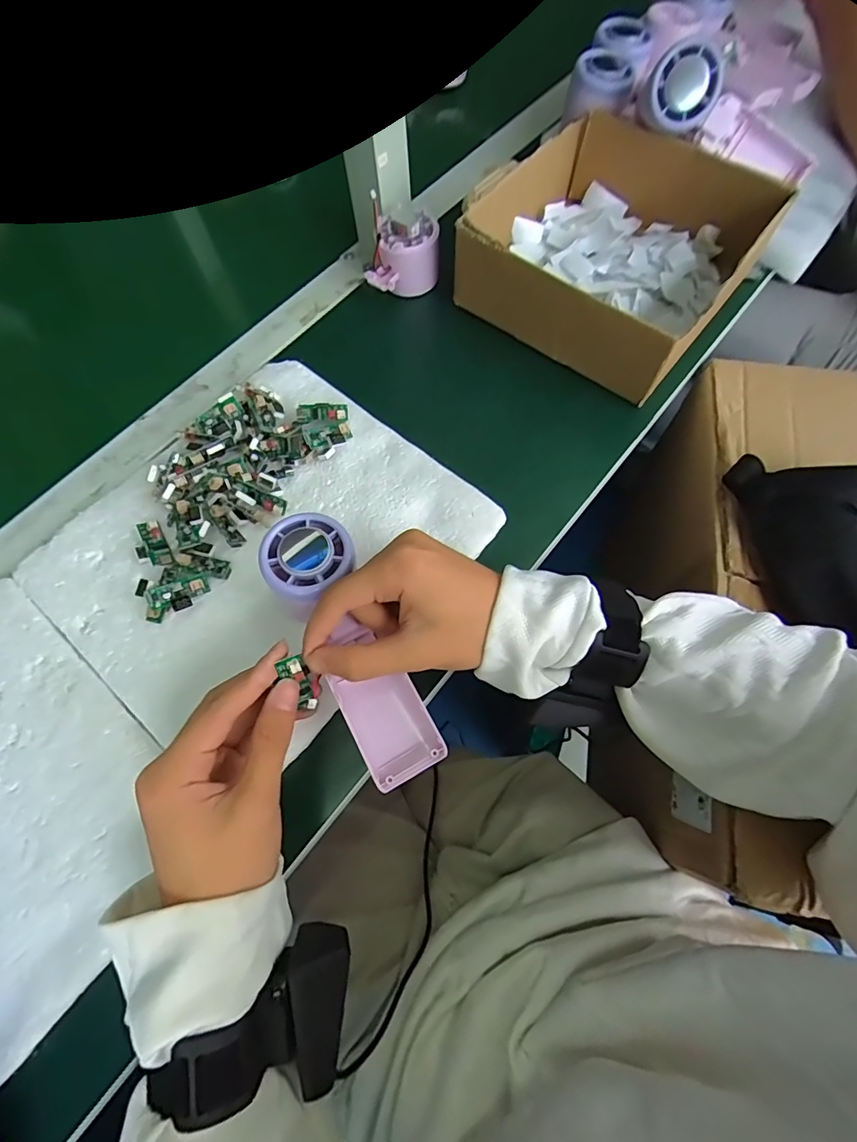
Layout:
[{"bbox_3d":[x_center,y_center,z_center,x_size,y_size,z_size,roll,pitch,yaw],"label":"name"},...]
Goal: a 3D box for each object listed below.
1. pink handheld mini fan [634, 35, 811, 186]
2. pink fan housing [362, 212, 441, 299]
[{"bbox_3d":[0.258,-0.385,0.418,0.166,0.059,0.047,14,68,-17],"label":"pink handheld mini fan"},{"bbox_3d":[-0.022,-0.282,0.444,0.065,0.057,0.064,0,68,2],"label":"pink fan housing"}]

